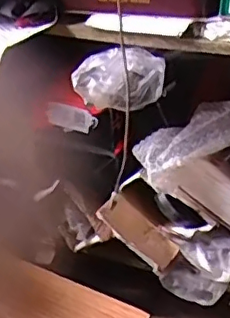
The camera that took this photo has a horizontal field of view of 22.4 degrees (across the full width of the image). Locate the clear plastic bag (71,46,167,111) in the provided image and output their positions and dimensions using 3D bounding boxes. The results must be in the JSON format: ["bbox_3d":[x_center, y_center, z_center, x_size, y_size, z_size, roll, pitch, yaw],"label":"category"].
[{"bbox_3d":[0.005,-0.103,0.735,0.114,0.073,0.044,3,29,2],"label":"clear plastic bag"}]

